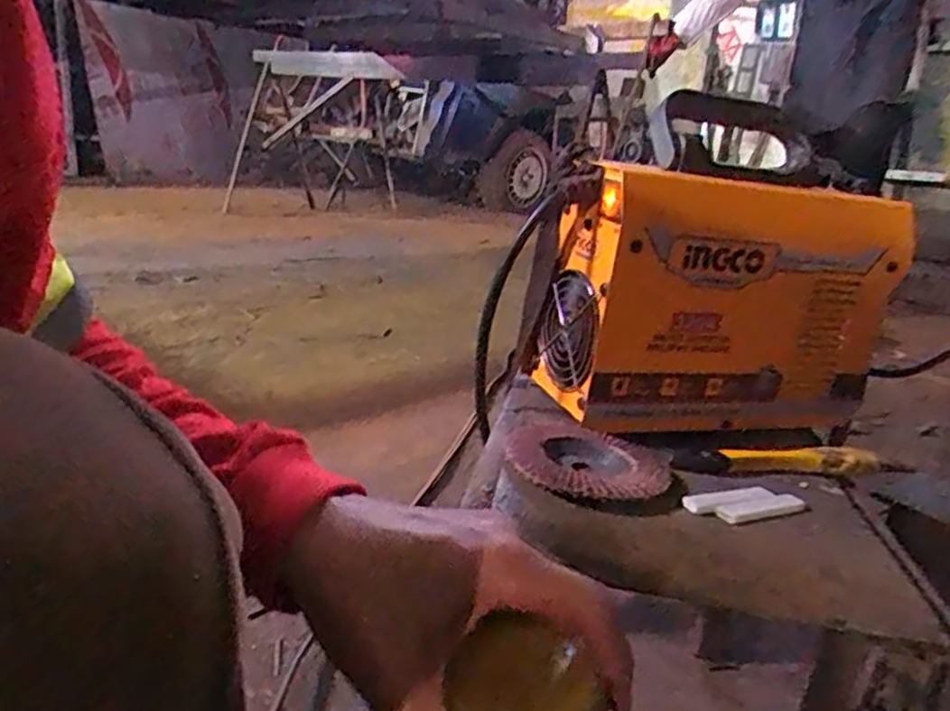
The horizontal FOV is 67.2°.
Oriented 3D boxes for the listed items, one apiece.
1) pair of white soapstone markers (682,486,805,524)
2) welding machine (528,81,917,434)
[{"bbox_3d":[0.155,0.085,0.413,0.073,0.008,0.025,-4,19,-29],"label":"pair of white soapstone markers"},{"bbox_3d":[0.175,-0.062,0.535,0.233,0.214,0.135,1,18,-17],"label":"welding machine"}]

